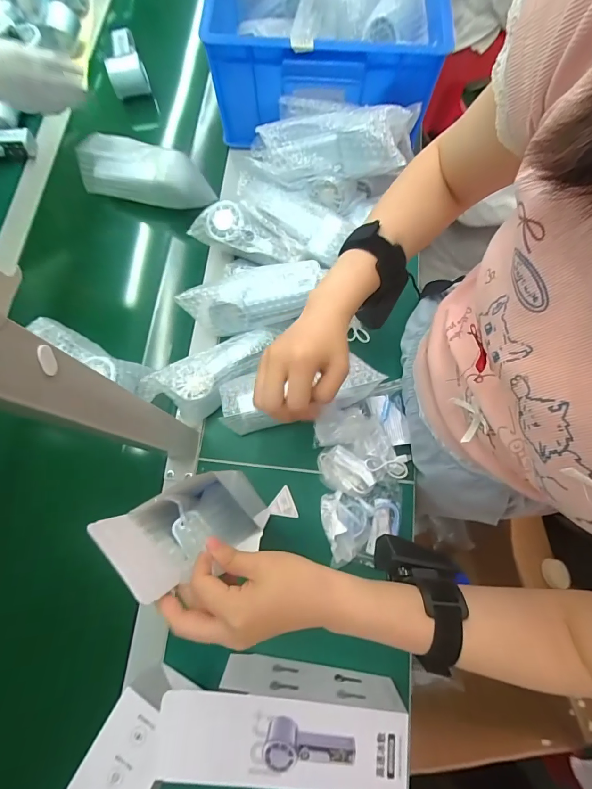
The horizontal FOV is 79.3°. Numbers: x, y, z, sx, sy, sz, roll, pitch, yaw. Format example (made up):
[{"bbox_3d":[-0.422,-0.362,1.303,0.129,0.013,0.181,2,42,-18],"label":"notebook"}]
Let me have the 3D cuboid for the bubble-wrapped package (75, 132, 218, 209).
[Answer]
[{"bbox_3d":[-0.239,-0.356,0.572,0.203,0.068,0.062,9,76,0],"label":"bubble-wrapped package"}]

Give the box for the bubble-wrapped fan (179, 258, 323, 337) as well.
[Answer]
[{"bbox_3d":[-0.056,-0.127,0.475,0.186,0.056,0.072,-13,76,13],"label":"bubble-wrapped fan"}]

